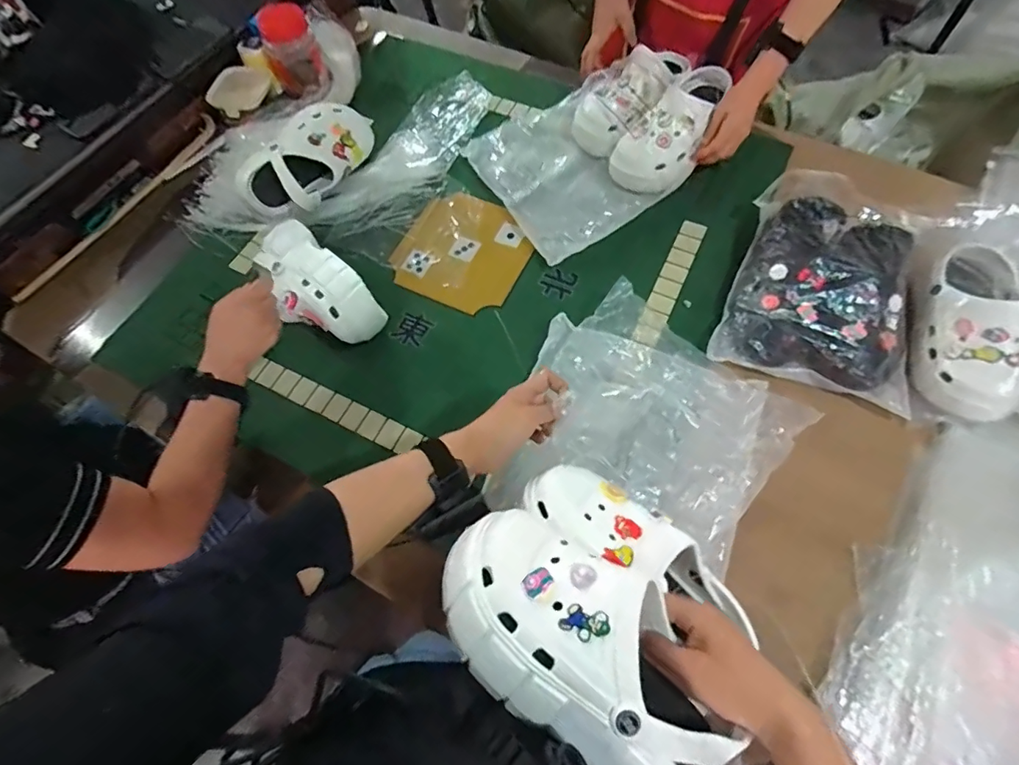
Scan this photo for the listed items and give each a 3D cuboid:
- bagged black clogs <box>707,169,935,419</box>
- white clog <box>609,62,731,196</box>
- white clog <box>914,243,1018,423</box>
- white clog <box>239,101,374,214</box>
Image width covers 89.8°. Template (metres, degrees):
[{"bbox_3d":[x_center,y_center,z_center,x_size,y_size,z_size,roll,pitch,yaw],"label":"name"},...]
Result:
[{"bbox_3d":[0.456,-0.141,0.731,0.258,0.093,0.296,18,68,9],"label":"bagged black clogs"},{"bbox_3d":[0.269,-0.428,0.843,0.118,0.082,0.255,28,70,13],"label":"white clog"},{"bbox_3d":[0.595,-0.068,0.663,0.095,0.092,0.232,9,80,6],"label":"white clog"},{"bbox_3d":[-0.329,-0.386,0.871,0.101,0.111,0.250,30,71,14],"label":"white clog"}]

